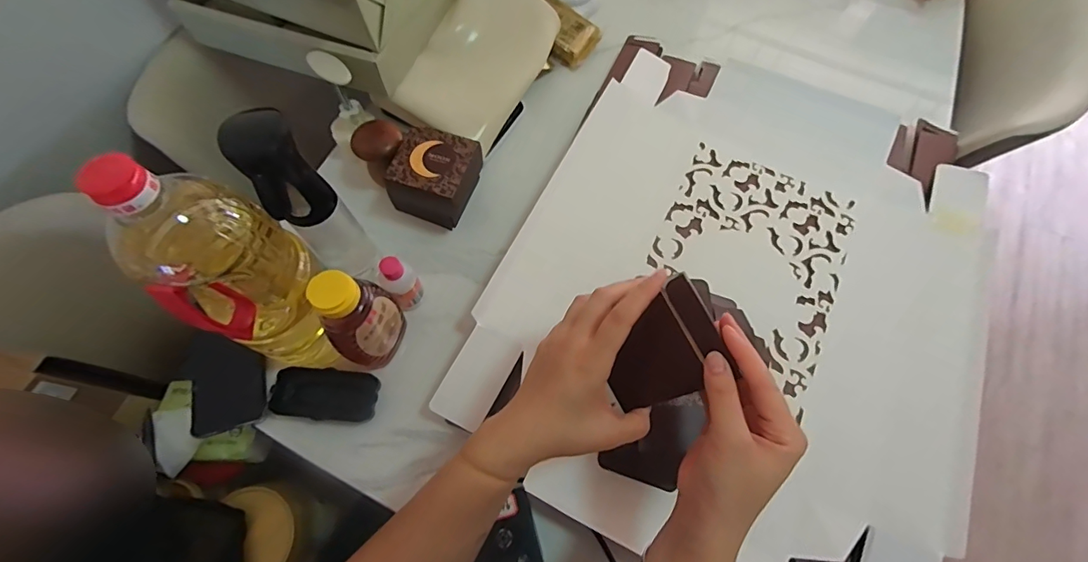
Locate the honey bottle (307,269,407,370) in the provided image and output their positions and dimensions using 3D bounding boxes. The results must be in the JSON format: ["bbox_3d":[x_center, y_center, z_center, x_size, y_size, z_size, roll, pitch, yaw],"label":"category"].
[{"bbox_3d":[-0.184,0.042,0.468,0.072,0.158,0.055,-41,73,-16],"label":"honey bottle"}]

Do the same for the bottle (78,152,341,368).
[{"bbox_3d":[-0.264,-0.003,0.402,0.101,0.265,0.106,0,67,-1],"label":"bottle"}]

